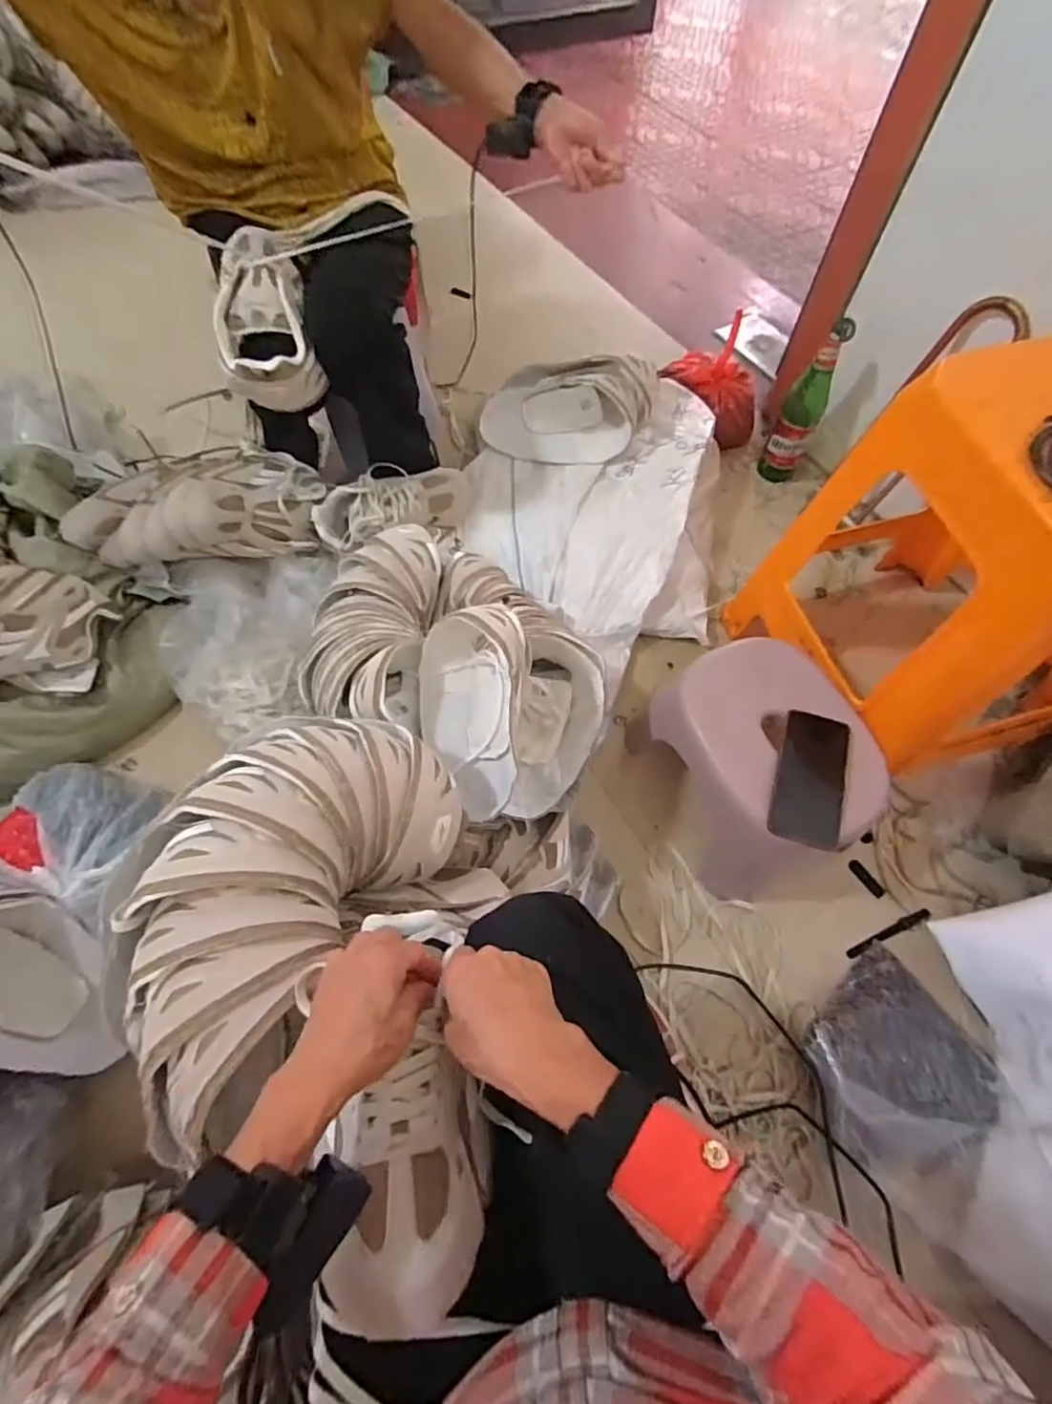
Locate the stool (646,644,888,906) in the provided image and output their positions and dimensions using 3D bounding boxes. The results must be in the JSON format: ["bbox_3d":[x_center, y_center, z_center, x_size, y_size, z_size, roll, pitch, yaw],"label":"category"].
[{"bbox_3d":[0.310,0.091,0.825,0.223,0.204,0.273,-21,66,-11],"label":"stool"}]

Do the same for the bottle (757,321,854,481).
[{"bbox_3d":[0.486,-0.514,1.058,0.065,0.279,0.081,30,67,13],"label":"bottle"}]

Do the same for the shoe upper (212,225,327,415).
[{"bbox_3d":[-0.350,-0.517,0.804,0.117,0.095,0.250,-13,81,-7],"label":"shoe upper"}]

